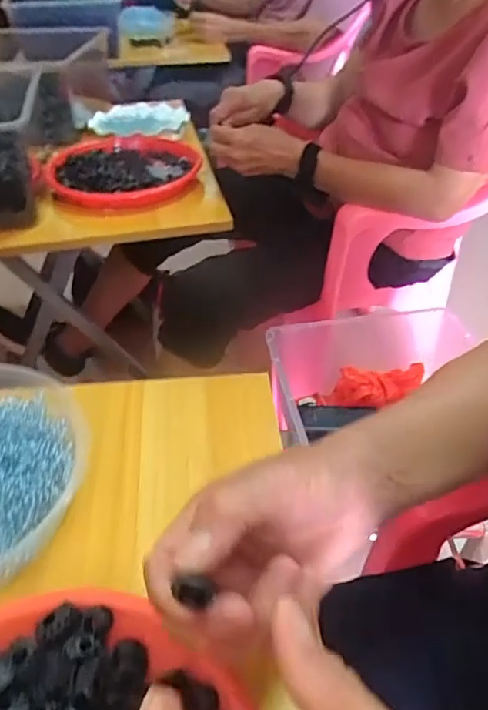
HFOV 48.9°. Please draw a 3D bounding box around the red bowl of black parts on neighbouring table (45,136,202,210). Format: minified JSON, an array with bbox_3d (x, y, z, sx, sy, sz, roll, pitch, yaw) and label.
[{"bbox_3d":[-0.188,-0.298,0.862,0.227,0.035,0.225,0,40,0],"label":"red bowl of black parts on neighbouring table"}]

